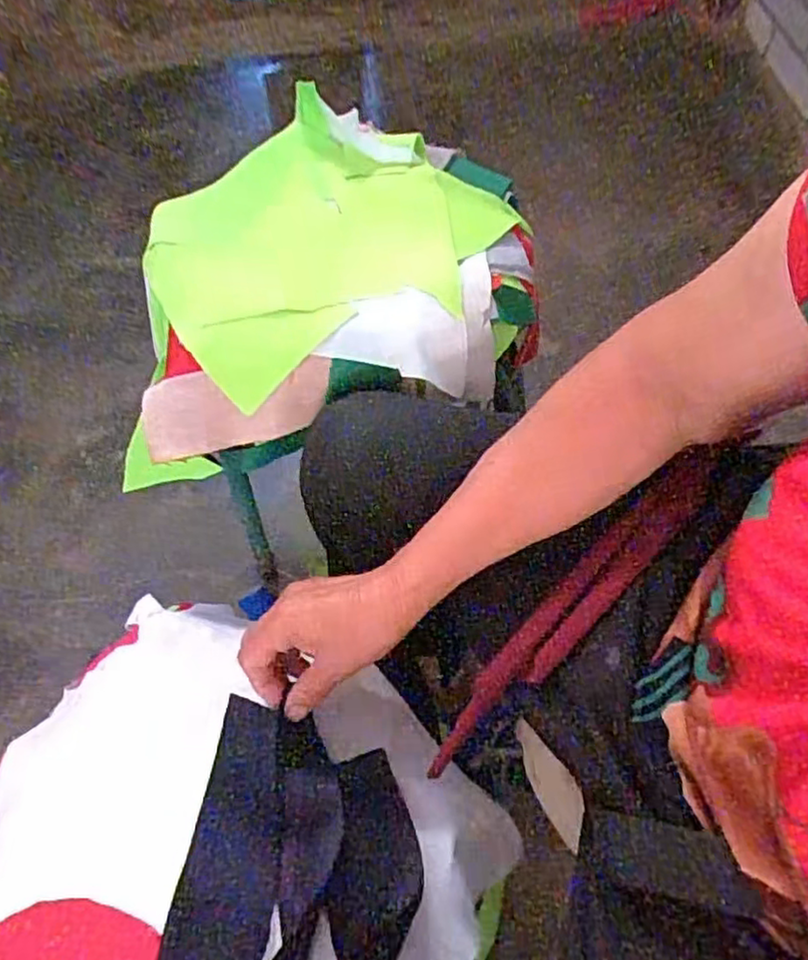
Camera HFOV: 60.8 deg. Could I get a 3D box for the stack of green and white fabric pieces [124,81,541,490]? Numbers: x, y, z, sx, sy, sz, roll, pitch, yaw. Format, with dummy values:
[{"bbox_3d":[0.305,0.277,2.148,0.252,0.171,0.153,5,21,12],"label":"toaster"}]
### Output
[{"bbox_3d":[-0.057,-0.204,0.632,0.340,0.110,0.364,-8,57,0],"label":"stack of green and white fabric pieces"}]

